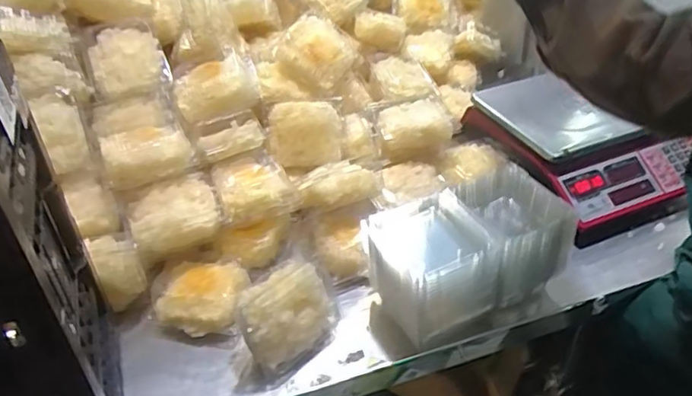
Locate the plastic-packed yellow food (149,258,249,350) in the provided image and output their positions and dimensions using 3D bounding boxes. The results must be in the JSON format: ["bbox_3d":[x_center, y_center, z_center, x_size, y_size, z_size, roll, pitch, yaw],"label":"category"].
[{"bbox_3d":[-0.186,0.126,0.751,0.123,0.053,0.103,4,38,7],"label":"plastic-packed yellow food"}]

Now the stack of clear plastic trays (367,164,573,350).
[{"bbox_3d":[0.158,0.071,0.749,0.231,0.142,0.138,-15,39,-17],"label":"stack of clear plastic trays"}]

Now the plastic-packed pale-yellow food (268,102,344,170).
[{"bbox_3d":[-0.061,-0.098,0.900,0.111,0.087,0.045,-1,37,0],"label":"plastic-packed pale-yellow food"}]

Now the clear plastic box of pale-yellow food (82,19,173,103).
[{"bbox_3d":[-0.329,-0.209,0.880,0.109,0.033,0.123,-13,73,-15],"label":"clear plastic box of pale-yellow food"}]

